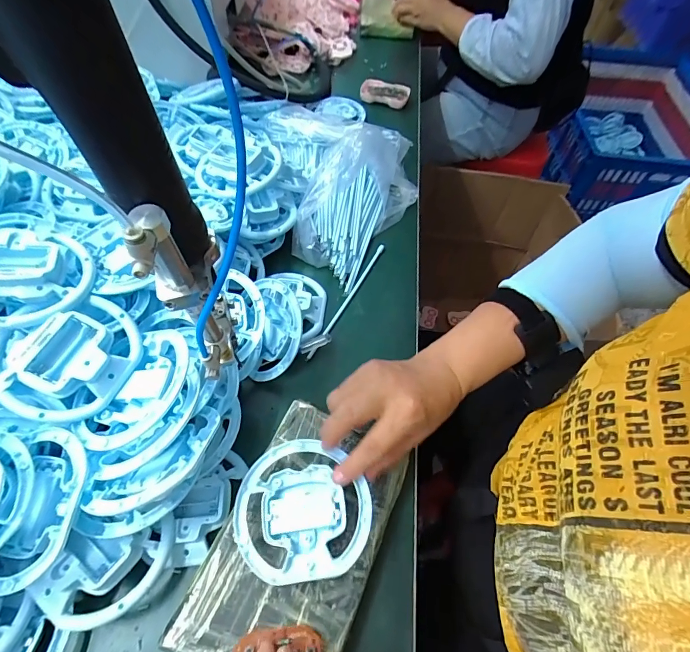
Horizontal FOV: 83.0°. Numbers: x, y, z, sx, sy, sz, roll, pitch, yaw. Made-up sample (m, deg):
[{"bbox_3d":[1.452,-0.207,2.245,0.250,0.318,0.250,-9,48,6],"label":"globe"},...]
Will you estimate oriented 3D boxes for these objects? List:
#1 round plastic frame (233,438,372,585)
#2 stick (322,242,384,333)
[{"bbox_3d":[-0.034,0.145,0.314,0.103,0.019,0.099,2,57,-3],"label":"round plastic frame"},{"bbox_3d":[0.014,-0.049,0.491,0.008,0.007,0.162,25,59,12],"label":"stick"}]

